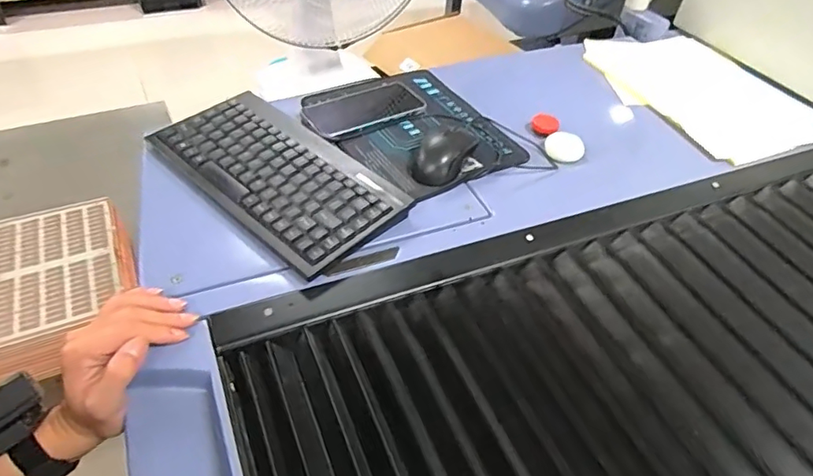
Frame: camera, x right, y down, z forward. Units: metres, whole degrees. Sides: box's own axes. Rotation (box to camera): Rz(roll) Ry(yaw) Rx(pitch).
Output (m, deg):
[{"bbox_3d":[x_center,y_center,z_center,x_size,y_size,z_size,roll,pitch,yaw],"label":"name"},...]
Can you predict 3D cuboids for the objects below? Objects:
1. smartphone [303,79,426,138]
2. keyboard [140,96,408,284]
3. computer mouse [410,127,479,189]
[{"bbox_3d":[-0.059,-0.178,0.712,0.164,0.015,0.098,-23,51,-27],"label":"smartphone"},{"bbox_3d":[-0.145,-0.073,0.589,0.286,0.032,0.149,34,51,27],"label":"keyboard"},{"bbox_3d":[0.045,-0.101,0.632,0.052,0.031,0.092,25,47,19],"label":"computer mouse"}]

